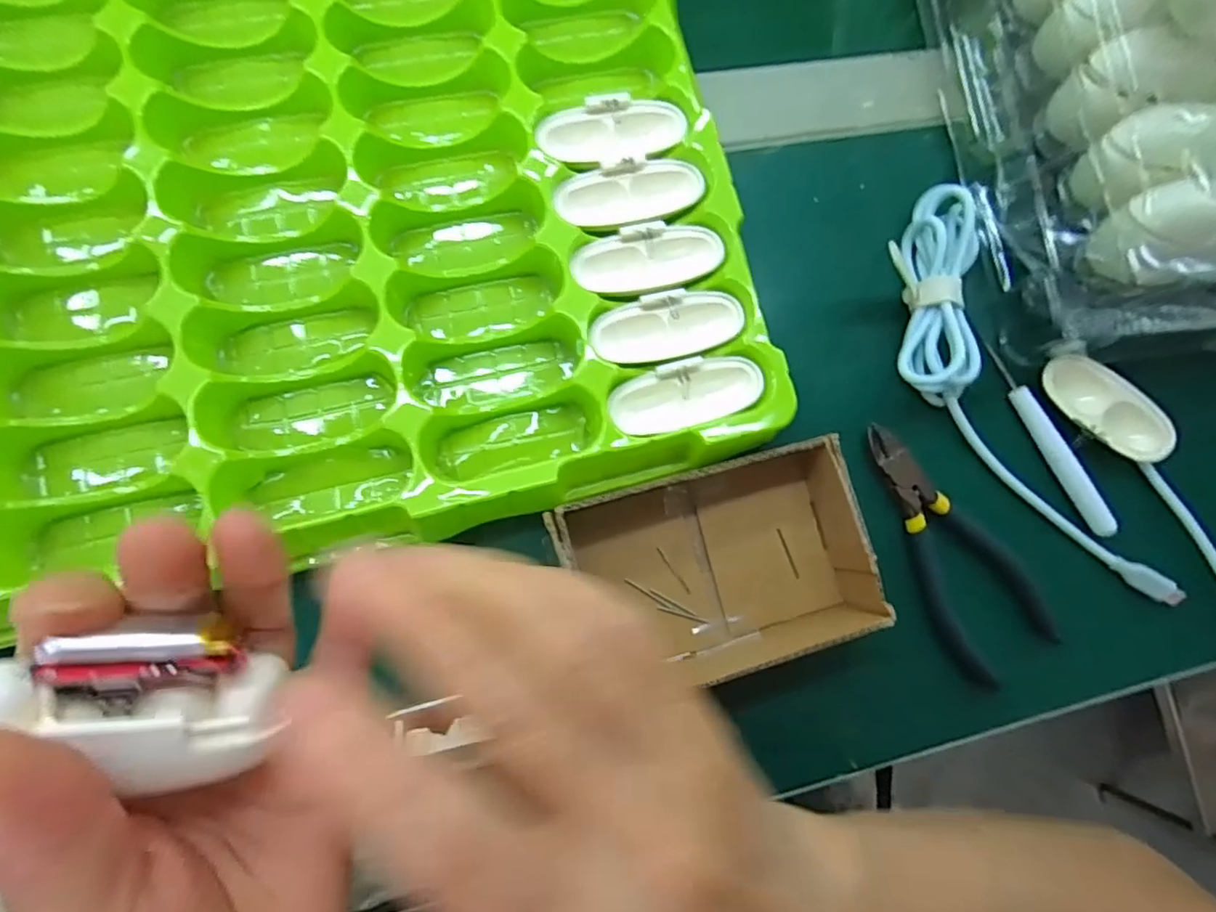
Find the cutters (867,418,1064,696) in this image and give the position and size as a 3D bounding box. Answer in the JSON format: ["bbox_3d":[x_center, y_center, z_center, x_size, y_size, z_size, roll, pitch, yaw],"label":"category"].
[{"bbox_3d":[0.155,0.045,0.270,0.051,0.010,0.124,-36,89,-10],"label":"cutters"}]

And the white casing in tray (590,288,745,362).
[{"bbox_3d":[0.026,-0.057,0.255,0.066,0.009,0.026,-12,85,-9],"label":"white casing in tray"}]

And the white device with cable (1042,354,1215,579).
[{"bbox_3d":[0.279,0.019,0.285,0.030,0.016,0.179,-43,90,-10],"label":"white device with cable"}]

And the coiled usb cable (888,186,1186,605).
[{"bbox_3d":[0.186,-0.017,0.273,0.073,0.018,0.221,-27,87,-10],"label":"coiled usb cable"}]

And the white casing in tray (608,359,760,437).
[{"bbox_3d":[0.035,-0.026,0.253,0.064,0.012,0.028,-17,86,-9],"label":"white casing in tray"}]

